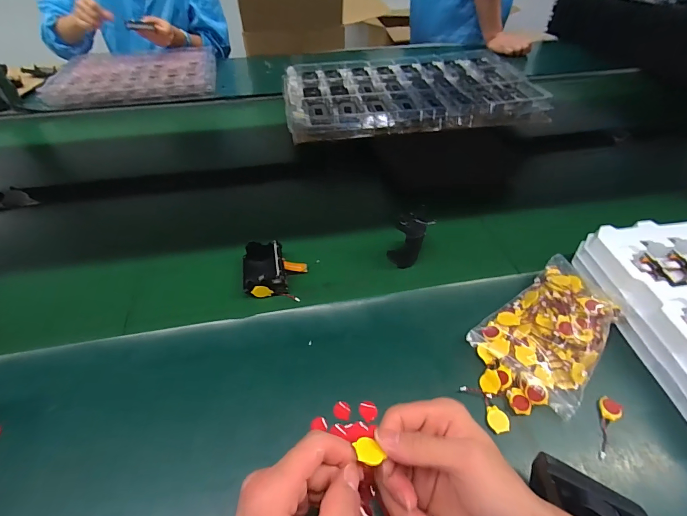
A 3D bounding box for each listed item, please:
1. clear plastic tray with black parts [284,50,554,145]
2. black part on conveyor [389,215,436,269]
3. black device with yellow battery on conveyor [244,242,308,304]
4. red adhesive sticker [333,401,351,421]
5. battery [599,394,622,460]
[{"bbox_3d":[0.140,-0.367,0.760,0.533,0.043,0.336,-9,48,-9],"label":"clear plastic tray with black parts"},{"bbox_3d":[0.087,-0.024,0.470,0.048,0.067,0.051,19,50,16],"label":"black part on conveyor"},{"bbox_3d":[-0.091,0.013,0.450,0.083,0.034,0.081,0,47,-1],"label":"black device with yellow battery on conveyor"},{"bbox_3d":[-0.001,0.150,0.346,0.017,0.004,0.017,18,50,16],"label":"red adhesive sticker"},{"bbox_3d":[0.255,0.161,0.340,0.020,0.005,0.067,30,54,25],"label":"battery"}]

